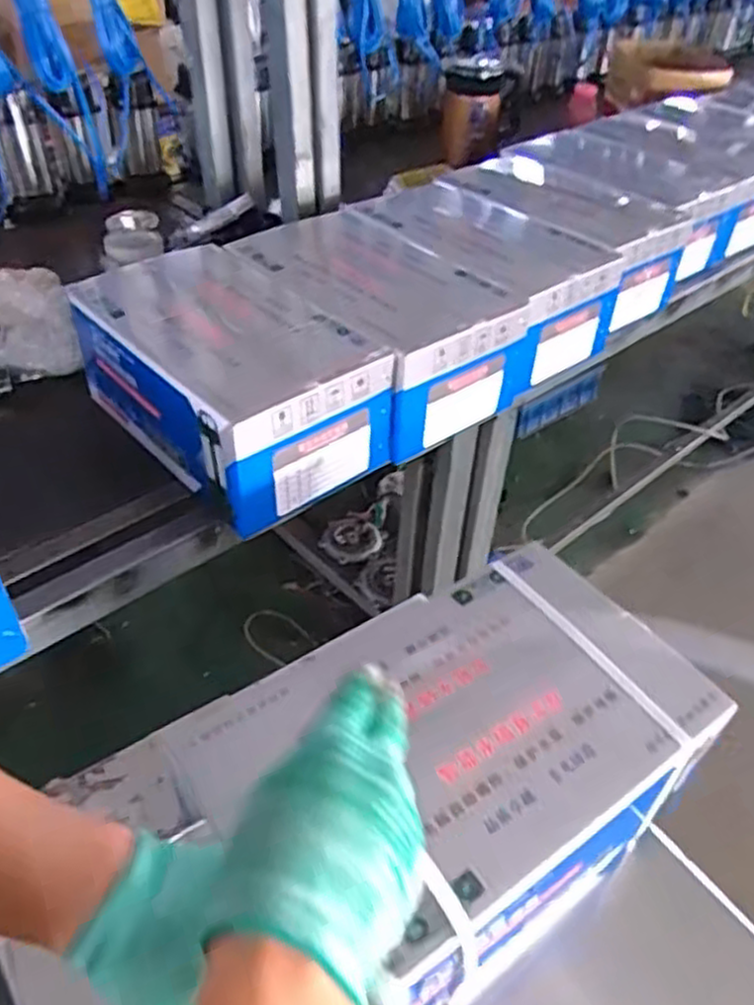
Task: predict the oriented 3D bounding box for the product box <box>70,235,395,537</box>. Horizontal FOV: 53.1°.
[{"bbox_3d":[-0.194,-0.175,1.004,0.262,0.169,0.406,-29,51,-31],"label":"product box"}]

